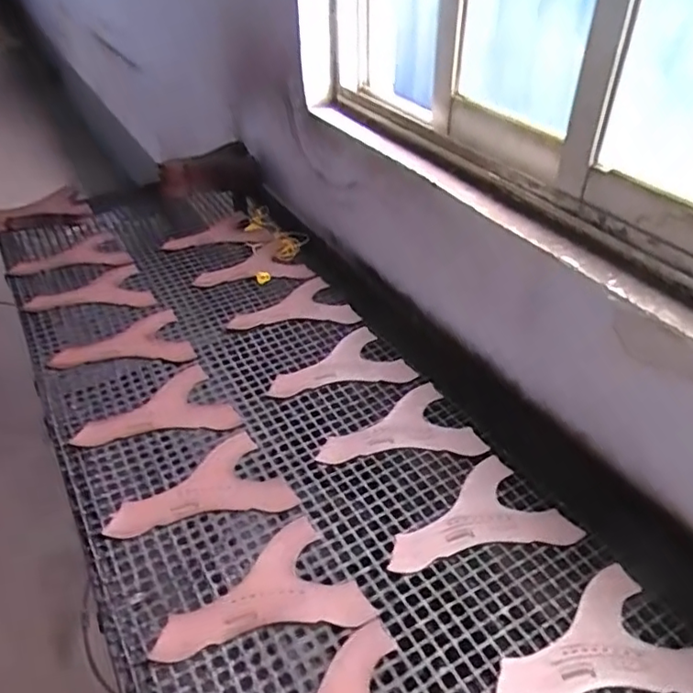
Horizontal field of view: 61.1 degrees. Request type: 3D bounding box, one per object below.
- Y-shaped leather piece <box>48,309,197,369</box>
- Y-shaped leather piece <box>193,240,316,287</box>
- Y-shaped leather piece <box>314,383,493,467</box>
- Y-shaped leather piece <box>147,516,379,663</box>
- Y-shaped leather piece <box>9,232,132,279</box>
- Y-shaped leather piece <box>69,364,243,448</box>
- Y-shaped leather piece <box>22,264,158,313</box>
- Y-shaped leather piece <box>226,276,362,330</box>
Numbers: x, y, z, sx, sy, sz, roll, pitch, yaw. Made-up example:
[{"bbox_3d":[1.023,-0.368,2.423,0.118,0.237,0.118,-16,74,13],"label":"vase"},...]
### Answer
[{"bbox_3d":[-0.374,0.009,0.976,0.209,0.015,0.148,-19,43,-22],"label":"Y-shaped leather piece"},{"bbox_3d":[-0.190,-0.144,1.166,0.207,0.012,0.153,-24,49,-28],"label":"Y-shaped leather piece"},{"bbox_3d":[0.070,0.134,0.827,0.205,0.006,0.147,-20,42,-19],"label":"Y-shaped leather piece"},{"bbox_3d":[-0.097,0.270,0.662,0.222,0.006,0.137,-10,40,-10],"label":"Y-shaped leather piece"},{"bbox_3d":[-0.541,-0.161,1.149,0.210,0.026,0.156,-24,44,-25],"label":"Y-shaped leather piece"},{"bbox_3d":[-0.277,0.111,0.854,0.209,0.009,0.141,-26,50,-29],"label":"Y-shaped leather piece"},{"bbox_3d":[-0.474,-0.080,1.091,0.206,0.013,0.128,-25,59,-22],"label":"Y-shaped leather piece"},{"bbox_3d":[-0.105,-0.061,1.060,0.210,0.017,0.165,-18,42,-19],"label":"Y-shaped leather piece"}]

